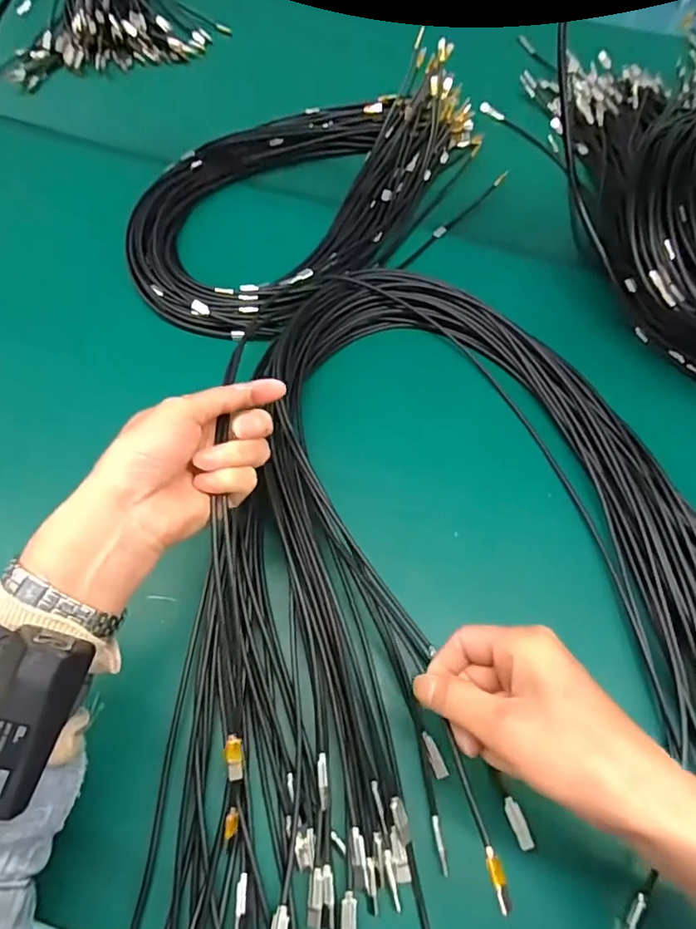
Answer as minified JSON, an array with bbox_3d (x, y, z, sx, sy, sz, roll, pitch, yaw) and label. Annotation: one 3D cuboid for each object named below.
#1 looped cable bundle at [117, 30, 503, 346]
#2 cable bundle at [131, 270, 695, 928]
[{"bbox_3d":[-0.020,-0.311,0.563,0.466,0.048,0.256,-35,68,-20],"label":"looped cable bundle"},{"bbox_3d":[0.116,0.065,0.370,0.431,0.045,0.495,3,60,-1],"label":"cable bundle"}]

